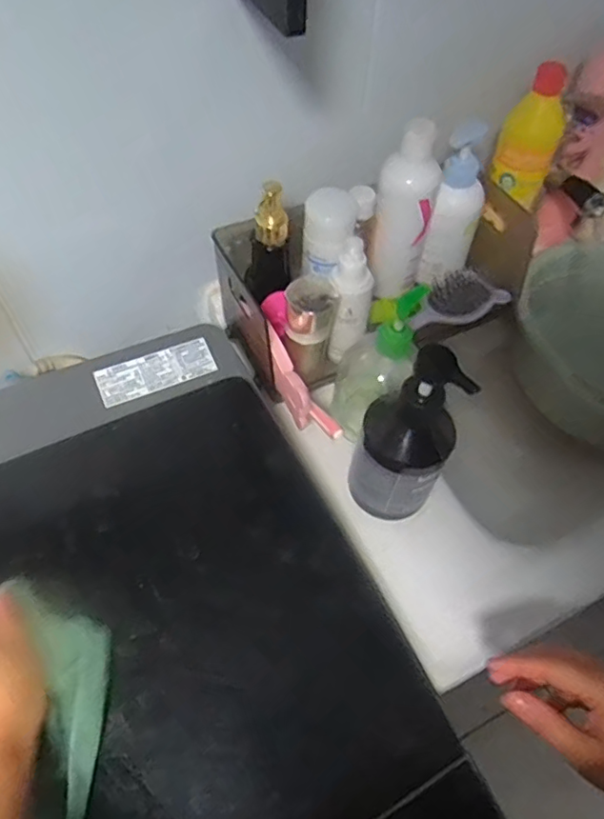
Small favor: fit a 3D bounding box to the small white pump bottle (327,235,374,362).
[{"bbox_3d":[0.048,-0.105,0.573,0.034,0.133,0.034,0,55,-2],"label":"small white pump bottle"}]

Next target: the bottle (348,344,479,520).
[{"bbox_3d":[0.086,0.025,0.486,0.078,0.154,0.072,16,56,9],"label":"bottle"}]

